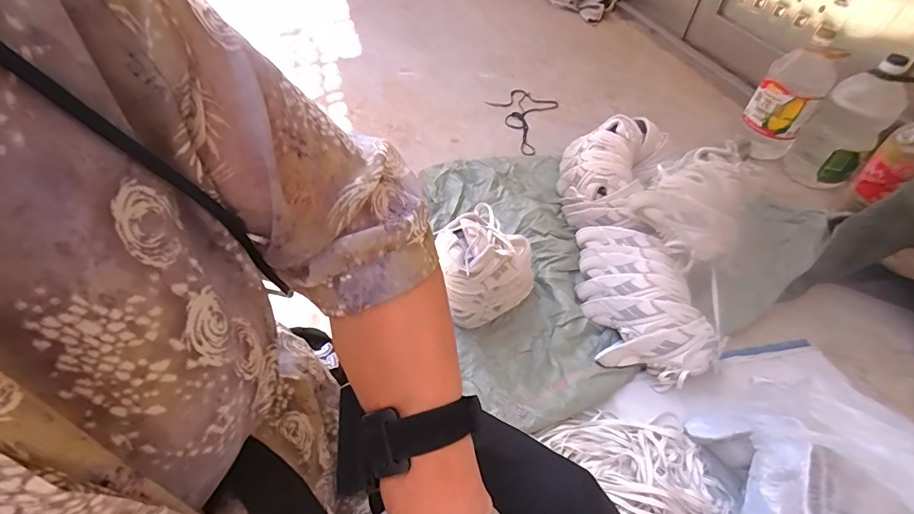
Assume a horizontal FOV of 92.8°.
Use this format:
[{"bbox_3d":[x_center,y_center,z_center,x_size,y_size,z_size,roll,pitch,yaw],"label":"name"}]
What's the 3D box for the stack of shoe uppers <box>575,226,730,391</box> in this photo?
[{"bbox_3d":[0.357,0.071,0.870,0.194,0.116,0.348,-1,48,-5],"label":"stack of shoe uppers"}]

